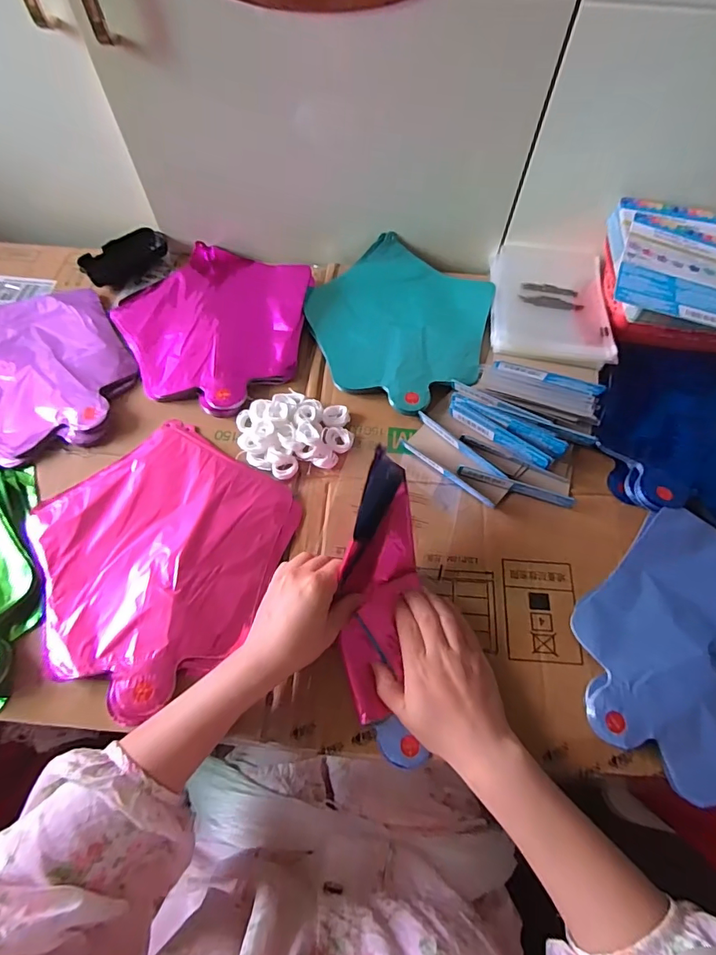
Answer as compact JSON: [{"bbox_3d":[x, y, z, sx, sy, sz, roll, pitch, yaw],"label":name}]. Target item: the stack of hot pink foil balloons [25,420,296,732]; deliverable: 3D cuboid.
[{"bbox_3d":[-0.189,0.064,0.428,0.223,0.015,0.227,30,66,13],"label":"stack of hot pink foil balloons"}]

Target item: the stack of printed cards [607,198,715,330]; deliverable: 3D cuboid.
[{"bbox_3d":[0.337,-0.228,0.492,0.135,0.041,0.223,14,63,6],"label":"stack of printed cards"}]

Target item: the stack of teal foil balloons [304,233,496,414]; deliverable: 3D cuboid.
[{"bbox_3d":[0.047,-0.194,0.559,0.208,0.018,0.252,13,63,5],"label":"stack of teal foil balloons"}]

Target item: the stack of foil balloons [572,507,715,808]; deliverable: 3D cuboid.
[{"bbox_3d":[0.316,0.152,0.394,0.236,0.024,0.215,22,64,9],"label":"stack of foil balloons"}]

